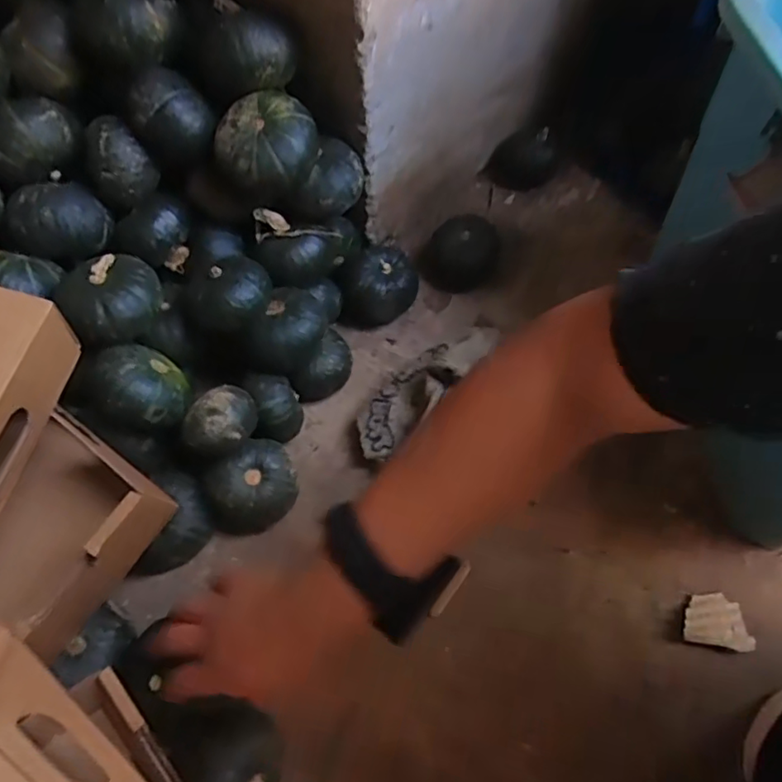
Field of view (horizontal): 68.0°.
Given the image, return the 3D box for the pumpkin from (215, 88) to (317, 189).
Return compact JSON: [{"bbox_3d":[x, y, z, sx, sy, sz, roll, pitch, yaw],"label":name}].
[{"bbox_3d":[-0.114,-0.224,0.523,0.077,0.052,0.071,0,62,0],"label":"pumpkin"}]

